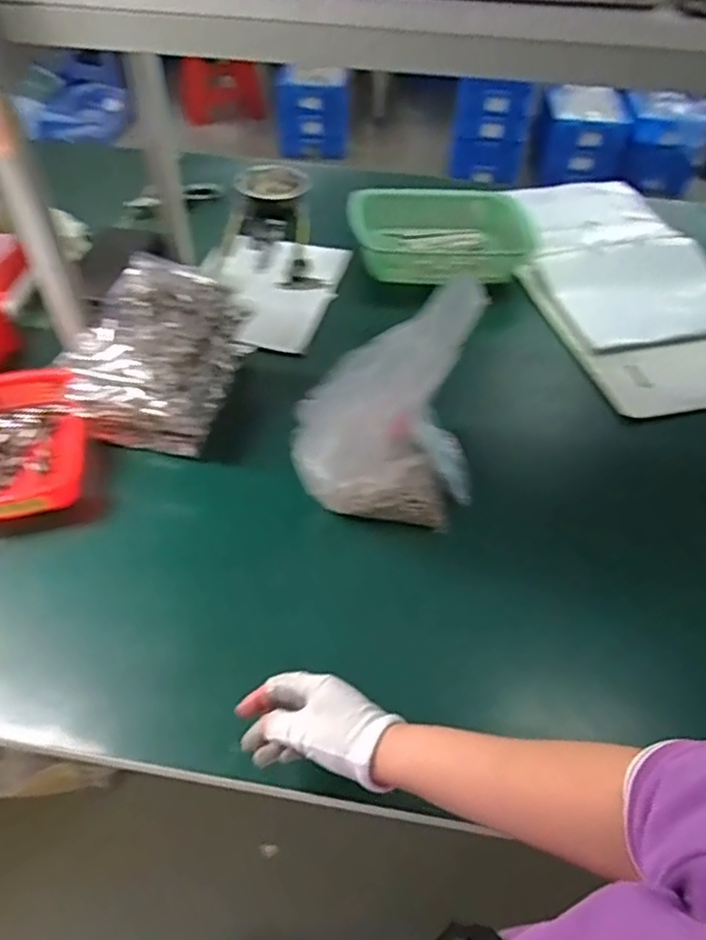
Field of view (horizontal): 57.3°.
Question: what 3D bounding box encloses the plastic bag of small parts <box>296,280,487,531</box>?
[{"bbox_3d":[0.042,-0.067,0.700,0.190,0.273,0.103,7,49,5],"label":"plastic bag of small parts"}]

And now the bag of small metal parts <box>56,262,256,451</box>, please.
[{"bbox_3d":[-0.245,-0.151,0.845,0.168,0.139,0.237,12,50,9],"label":"bag of small metal parts"}]

